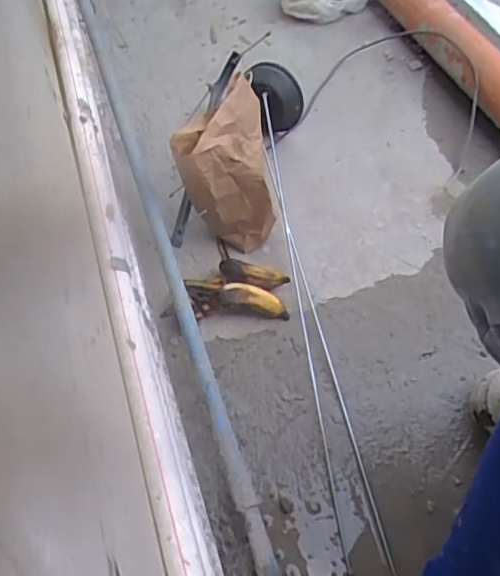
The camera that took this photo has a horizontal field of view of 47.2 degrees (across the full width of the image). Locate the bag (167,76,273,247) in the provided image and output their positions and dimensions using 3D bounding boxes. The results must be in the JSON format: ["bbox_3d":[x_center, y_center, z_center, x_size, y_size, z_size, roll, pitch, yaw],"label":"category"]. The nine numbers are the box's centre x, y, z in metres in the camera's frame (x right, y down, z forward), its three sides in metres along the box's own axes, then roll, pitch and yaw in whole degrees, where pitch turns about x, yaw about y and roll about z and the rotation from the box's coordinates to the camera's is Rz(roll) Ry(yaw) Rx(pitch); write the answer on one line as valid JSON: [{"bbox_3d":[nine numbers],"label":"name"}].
[{"bbox_3d":[-0.034,-0.162,0.796,0.122,0.210,0.120,-7,56,-2],"label":"bag"}]

